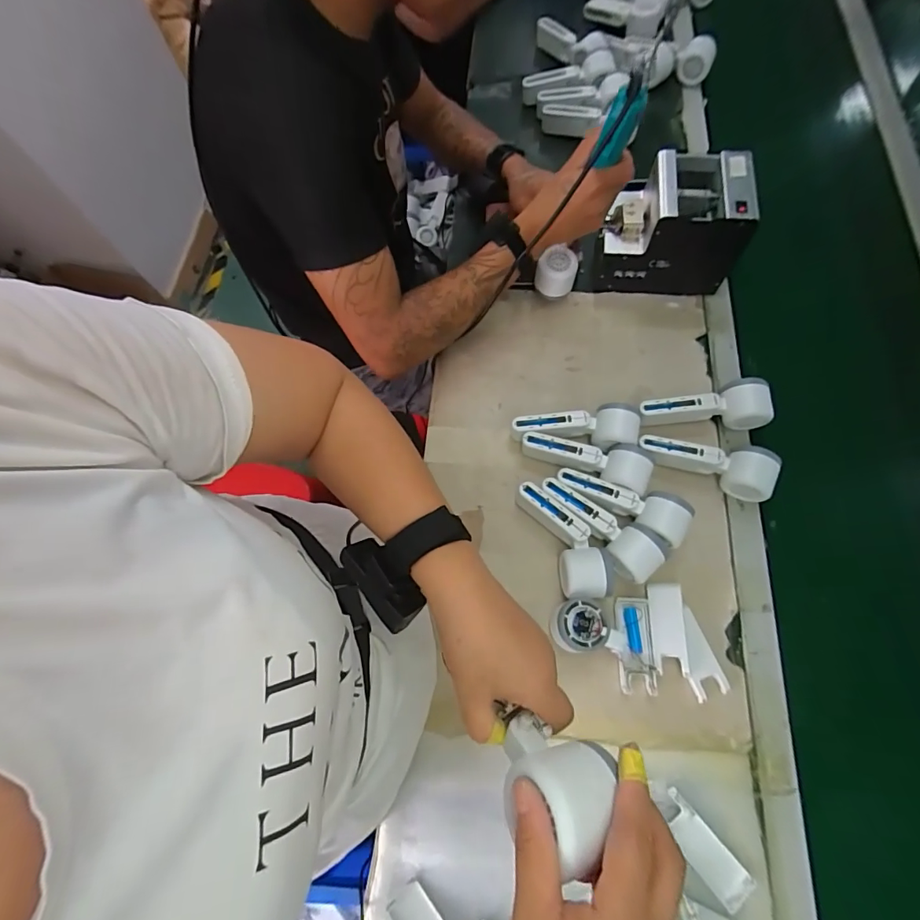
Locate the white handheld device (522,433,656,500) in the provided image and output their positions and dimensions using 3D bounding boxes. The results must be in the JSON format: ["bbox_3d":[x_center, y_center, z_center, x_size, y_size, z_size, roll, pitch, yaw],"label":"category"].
[{"bbox_3d":[0.166,0.001,0.617,0.169,0.053,0.058,15,71,6],"label":"white handheld device"}]

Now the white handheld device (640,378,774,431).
[{"bbox_3d":[0.332,-0.071,0.636,0.158,0.052,0.052,-3,70,14],"label":"white handheld device"}]

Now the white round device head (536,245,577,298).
[{"bbox_3d":[0.144,-0.282,0.687,0.056,0.048,0.059,0,70,1],"label":"white round device head"}]

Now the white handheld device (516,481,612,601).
[{"bbox_3d":[0.136,0.097,0.584,0.069,0.040,0.160,-23,72,-7],"label":"white handheld device"}]

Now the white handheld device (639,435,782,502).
[{"bbox_3d":[0.321,-0.004,0.604,0.160,0.050,0.055,24,72,9],"label":"white handheld device"}]

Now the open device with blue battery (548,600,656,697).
[{"bbox_3d":[0.170,0.212,0.537,0.118,0.039,0.102,2,70,1],"label":"open device with blue battery"}]

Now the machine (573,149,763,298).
[{"bbox_3d":[0.303,-0.341,0.688,0.188,0.168,0.122,6,70,3],"label":"machine"}]

